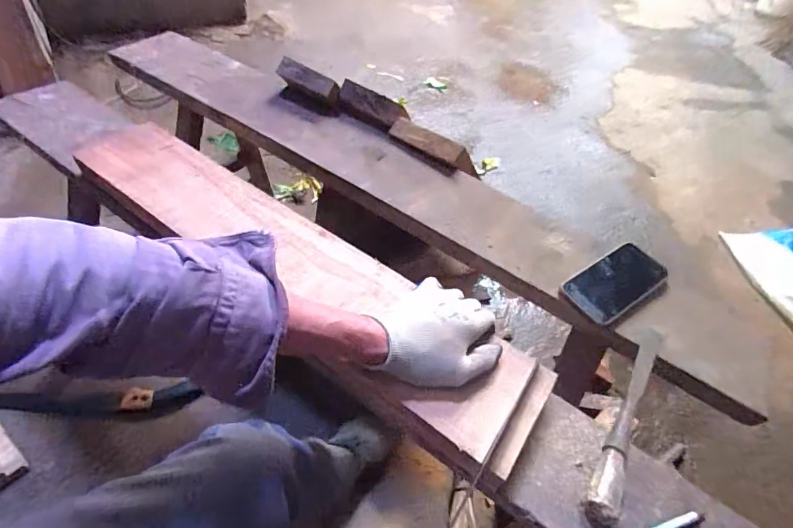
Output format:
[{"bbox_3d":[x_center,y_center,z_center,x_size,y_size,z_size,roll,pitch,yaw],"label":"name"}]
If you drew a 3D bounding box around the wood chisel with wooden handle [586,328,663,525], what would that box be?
[{"bbox_3d":[0.252,0.151,0.479,0.027,0.027,0.263,29,50,19],"label":"wood chisel with wooden handle"}]

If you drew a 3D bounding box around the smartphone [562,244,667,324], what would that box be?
[{"bbox_3d":[0.296,0.022,0.607,0.153,0.014,0.075,-26,55,-27],"label":"smartphone"}]

